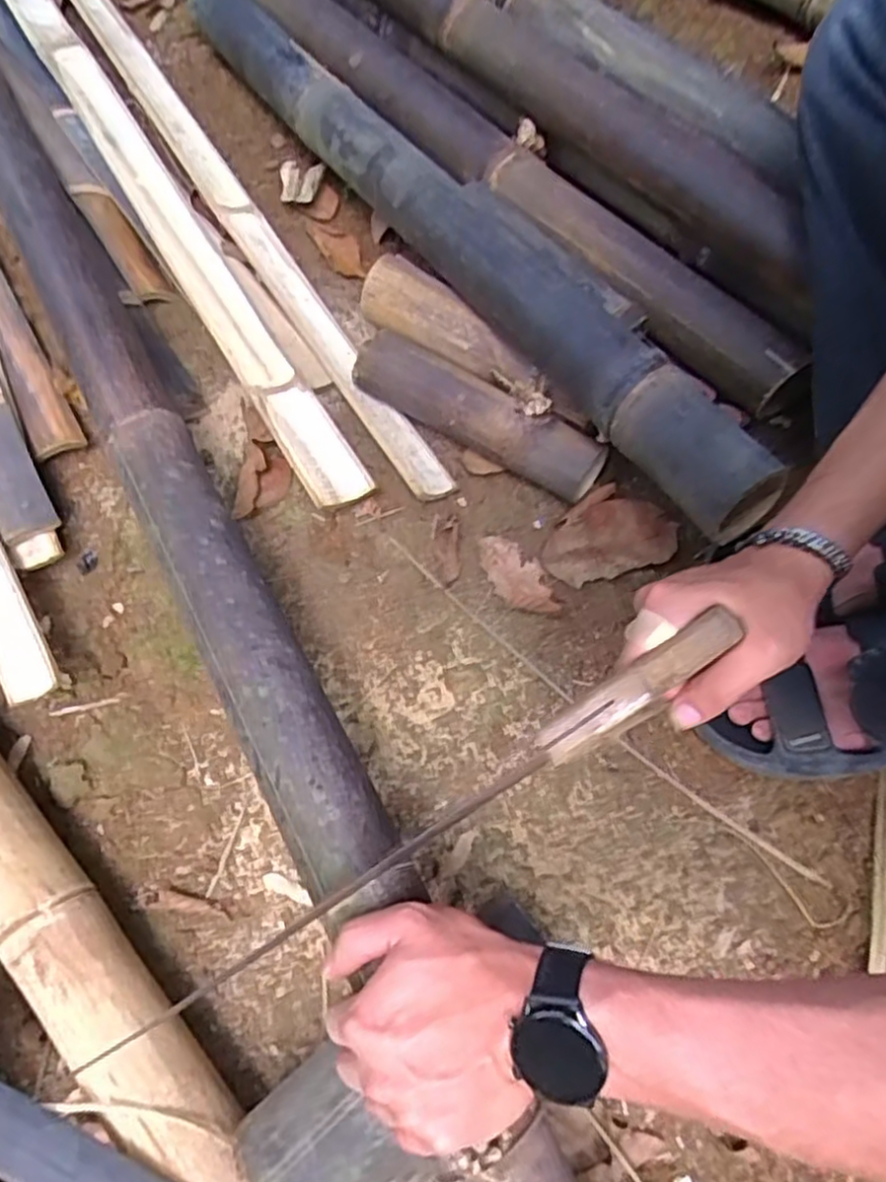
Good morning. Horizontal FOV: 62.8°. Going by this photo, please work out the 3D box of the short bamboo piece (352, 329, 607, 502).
[{"bbox_3d":[0.032,-0.160,0.652,0.234,0.054,0.058,31,72,11],"label":"short bamboo piece"}]

